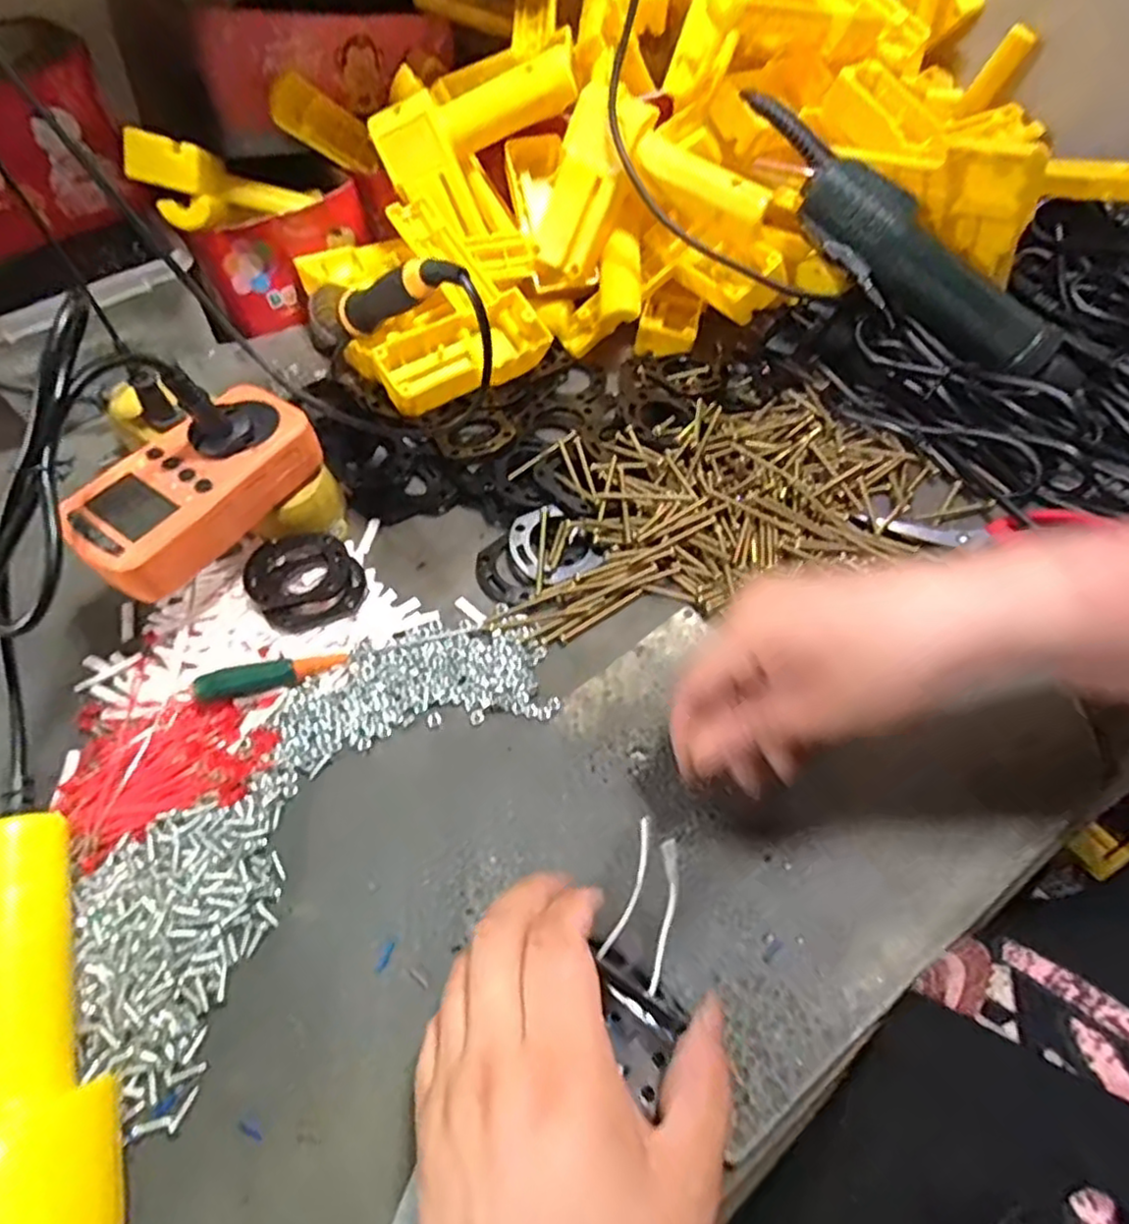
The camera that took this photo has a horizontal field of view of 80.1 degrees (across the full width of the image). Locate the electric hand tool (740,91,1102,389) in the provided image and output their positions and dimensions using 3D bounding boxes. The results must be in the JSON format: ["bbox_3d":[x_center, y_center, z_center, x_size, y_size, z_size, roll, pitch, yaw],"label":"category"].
[{"bbox_3d":[0.222,-0.230,0.434,0.281,0.037,0.058,39,63,-3],"label":"electric hand tool"}]

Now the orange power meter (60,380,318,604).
[{"bbox_3d":[-0.194,-0.069,0.354,0.065,0.035,0.127,32,64,21],"label":"orange power meter"}]

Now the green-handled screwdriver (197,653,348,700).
[{"bbox_3d":[-0.151,0.034,0.349,0.073,0.016,0.011,-12,57,-23],"label":"green-handled screwdriver"}]

